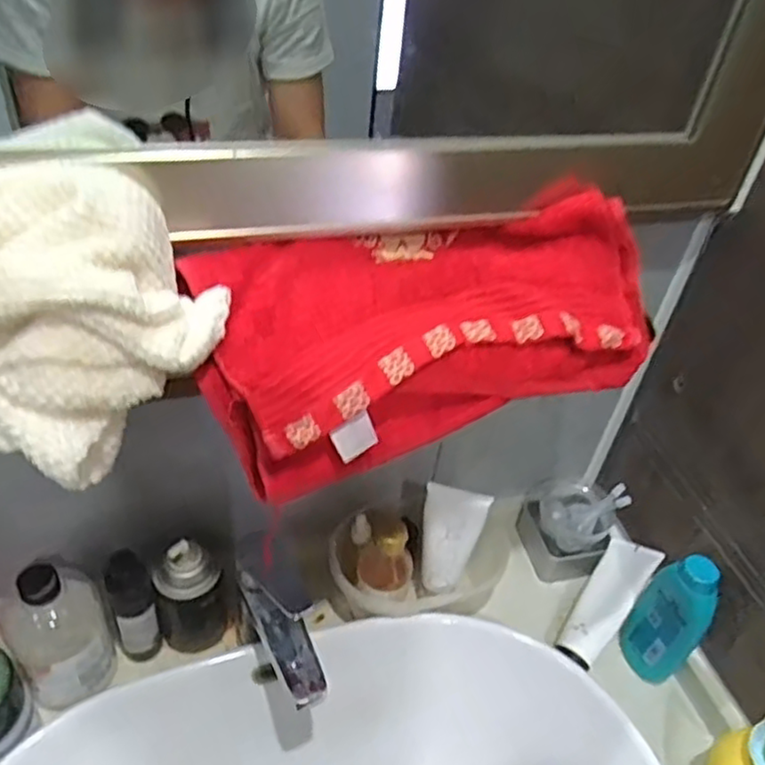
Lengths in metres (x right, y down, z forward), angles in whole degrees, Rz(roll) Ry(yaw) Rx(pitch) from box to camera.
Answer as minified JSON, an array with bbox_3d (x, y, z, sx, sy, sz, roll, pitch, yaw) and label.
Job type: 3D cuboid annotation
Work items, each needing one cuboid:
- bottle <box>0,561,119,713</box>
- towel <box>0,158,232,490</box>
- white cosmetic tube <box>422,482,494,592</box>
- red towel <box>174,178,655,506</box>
[{"bbox_3d":[-0.278,0.215,0.594,0.075,0.145,0.064,-21,49,-28],"label":"bottle"},{"bbox_3d":[-0.219,-0.031,0.376,0.244,0.128,0.122,-2,42,-10],"label":"towel"},{"bbox_3d":[0.064,0.156,0.677,0.057,0.135,0.027,10,41,2],"label":"white cosmetic tube"},{"bbox_3d":[0.037,-0.041,0.486,0.323,0.064,0.162,-17,81,-18],"label":"red towel"}]

